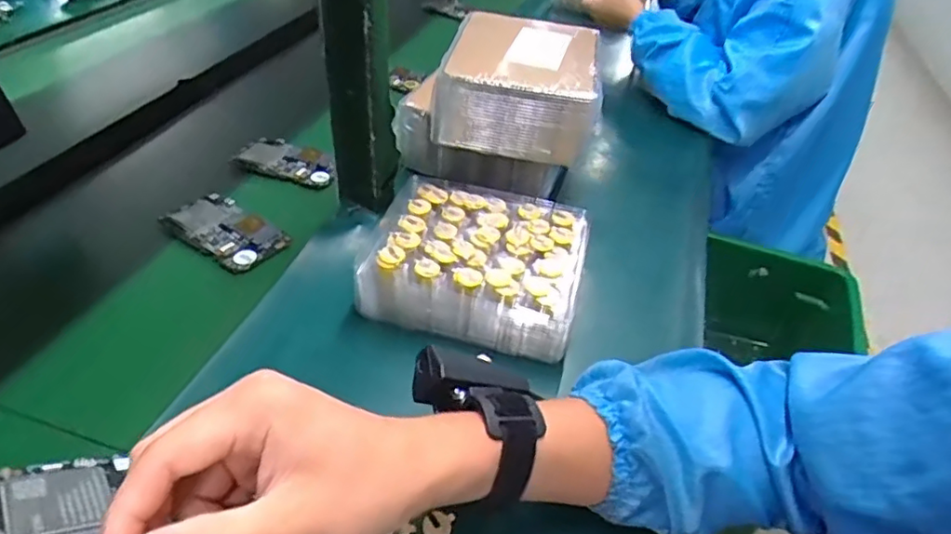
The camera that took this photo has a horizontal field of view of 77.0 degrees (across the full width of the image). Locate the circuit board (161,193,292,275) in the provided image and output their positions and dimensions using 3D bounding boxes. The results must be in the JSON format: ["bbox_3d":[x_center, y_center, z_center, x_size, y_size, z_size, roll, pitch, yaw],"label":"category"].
[{"bbox_3d":[-0.242,-0.037,0.578,0.122,0.017,0.067,24,48,26],"label":"circuit board"}]

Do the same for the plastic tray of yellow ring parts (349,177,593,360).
[{"bbox_3d":[-0.008,-0.007,0.514,0.192,0.058,0.145,13,40,6],"label":"plastic tray of yellow ring parts"}]

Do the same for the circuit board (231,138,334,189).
[{"bbox_3d":[-0.213,-0.120,0.678,0.124,0.014,0.067,15,38,17],"label":"circuit board"}]

